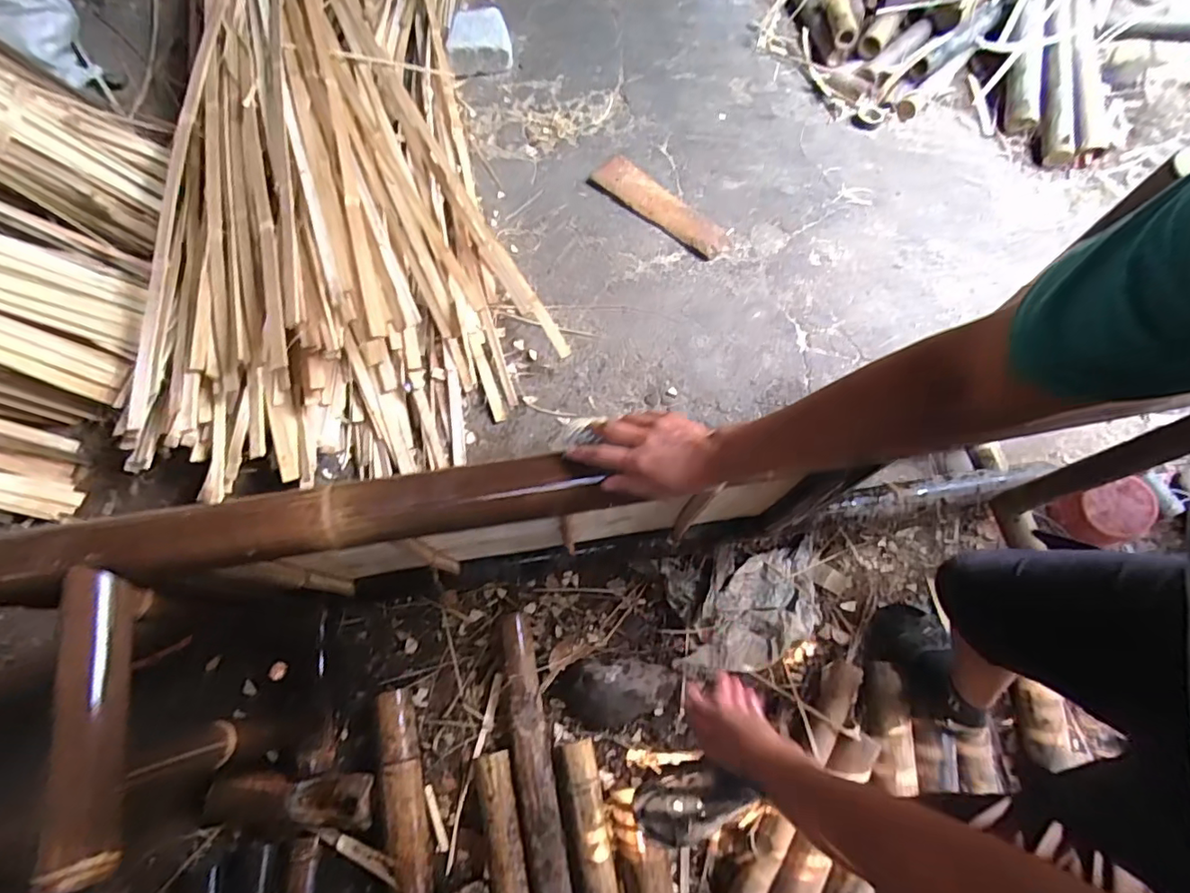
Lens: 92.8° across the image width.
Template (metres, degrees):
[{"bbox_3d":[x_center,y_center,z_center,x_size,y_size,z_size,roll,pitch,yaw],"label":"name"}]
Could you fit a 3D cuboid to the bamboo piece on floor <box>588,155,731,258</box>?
[{"bbox_3d":[0.192,-0.694,1.633,0.452,0.033,0.114,42,72,16],"label":"bamboo piece on floor"}]

